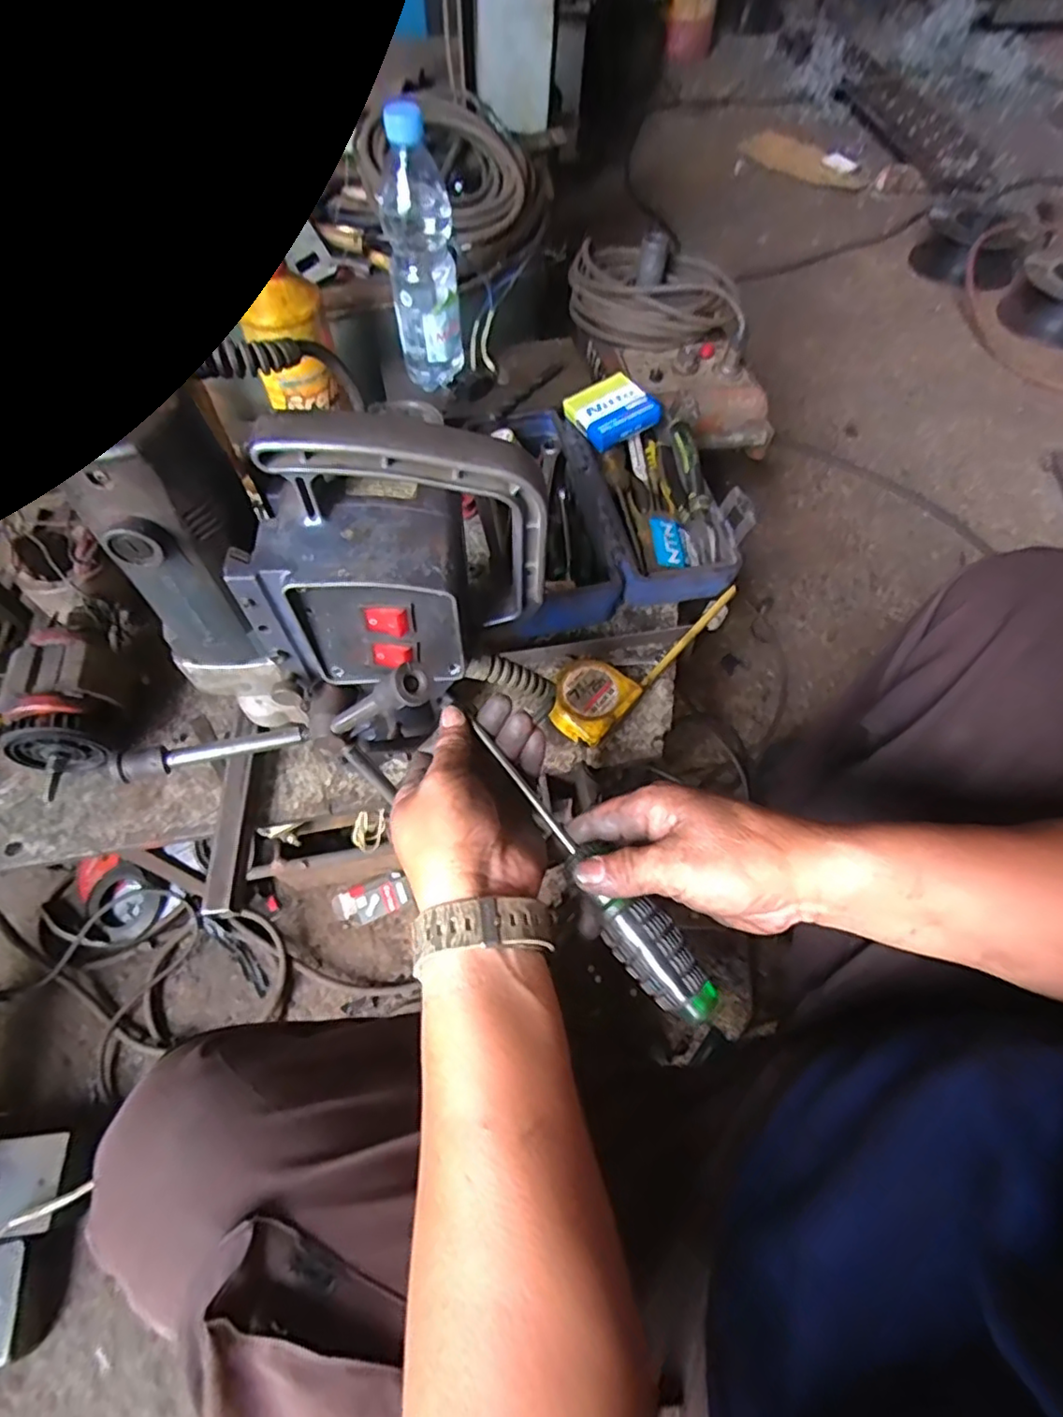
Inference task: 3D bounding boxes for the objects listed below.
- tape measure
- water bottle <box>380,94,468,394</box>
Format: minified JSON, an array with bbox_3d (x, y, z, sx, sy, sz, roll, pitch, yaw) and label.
[{"bbox_3d":[0.108,-0.061,0.609,0.068,0.031,0.235,36,65,19],"label":"tape measure"},{"bbox_3d":[-0.109,-0.441,0.630,0.069,0.243,0.059,-5,59,-4],"label":"water bottle"}]

